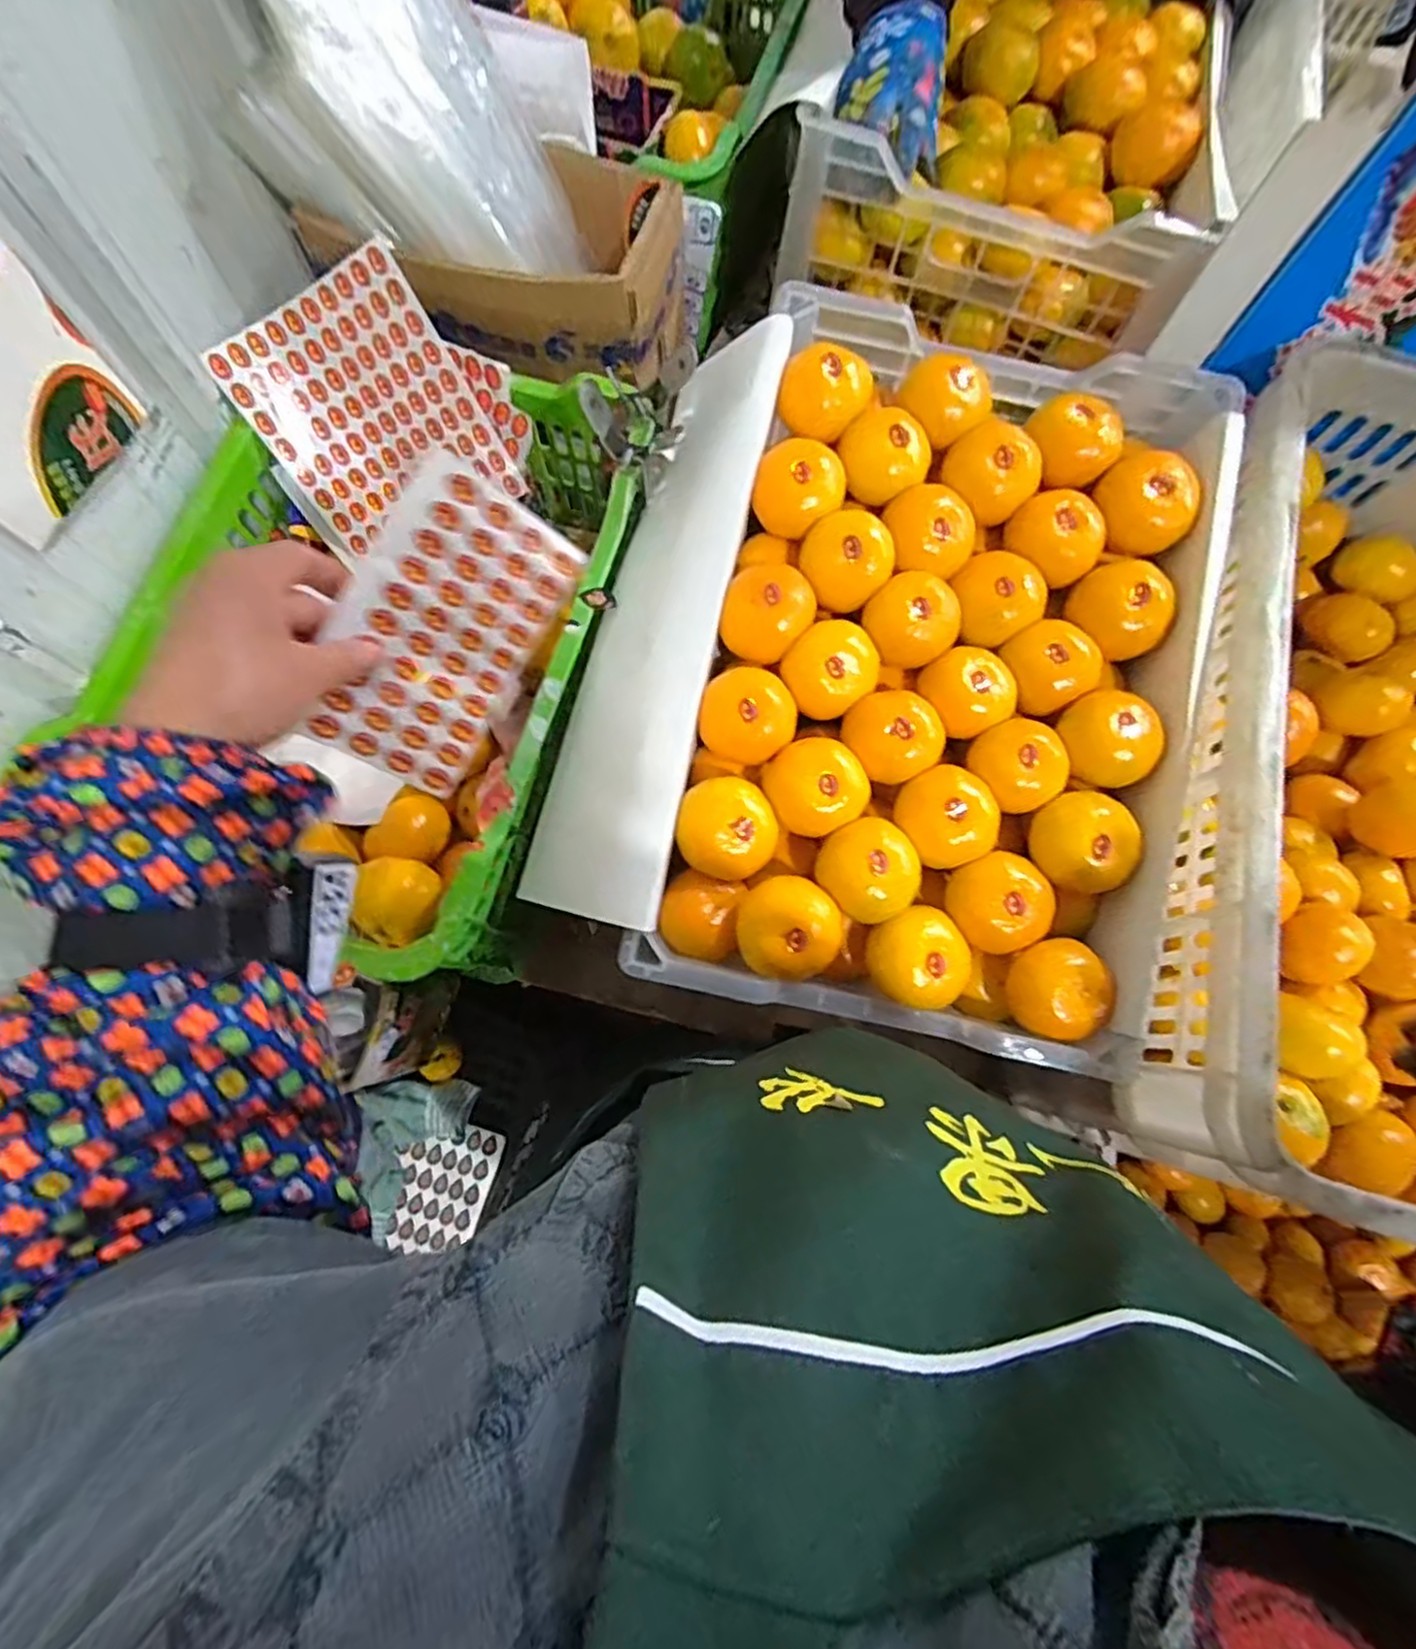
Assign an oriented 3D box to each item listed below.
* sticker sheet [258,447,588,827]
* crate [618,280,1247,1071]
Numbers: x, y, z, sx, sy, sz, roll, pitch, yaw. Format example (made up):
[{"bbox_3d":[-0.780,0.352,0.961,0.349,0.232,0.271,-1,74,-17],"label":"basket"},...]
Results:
[{"bbox_3d":[-0.153,-0.091,0.382,0.094,0.011,0.192,28,98,-37],"label":"sticker sheet"},{"bbox_3d":[0.157,-0.107,0.484,0.326,0.111,0.486,14,74,2],"label":"crate"}]

